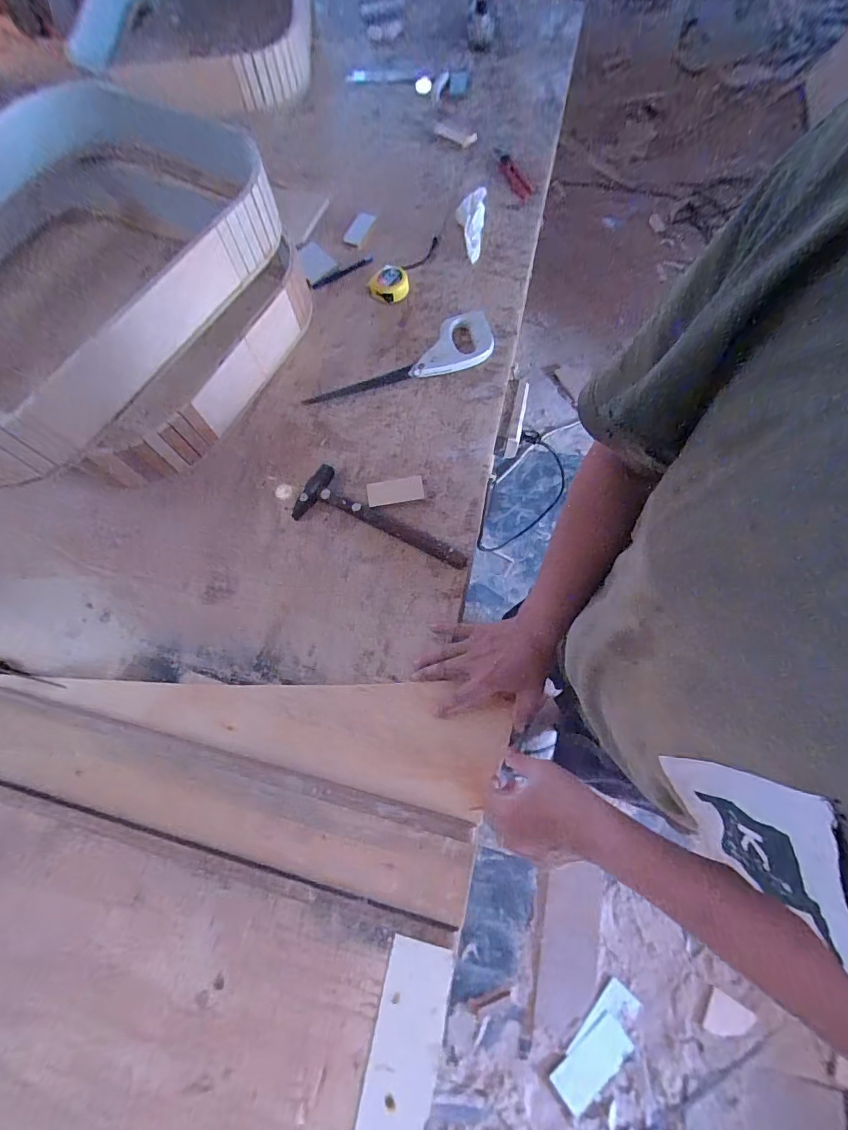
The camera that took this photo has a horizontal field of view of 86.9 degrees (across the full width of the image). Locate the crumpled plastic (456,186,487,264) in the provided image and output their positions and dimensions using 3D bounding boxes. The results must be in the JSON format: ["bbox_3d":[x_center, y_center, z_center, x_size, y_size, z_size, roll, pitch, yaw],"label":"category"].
[{"bbox_3d":[0.092,-0.672,0.876,0.054,0.022,0.152,3,88,4],"label":"crumpled plastic"}]

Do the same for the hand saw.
[{"bbox_3d":[-0.037,-0.351,0.791,0.351,0.034,0.103,-23,70,-7],"label":"hand saw"}]

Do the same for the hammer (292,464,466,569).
[{"bbox_3d":[-0.060,-0.072,0.691,0.275,0.021,0.091,21,72,10],"label":"hammer"}]

